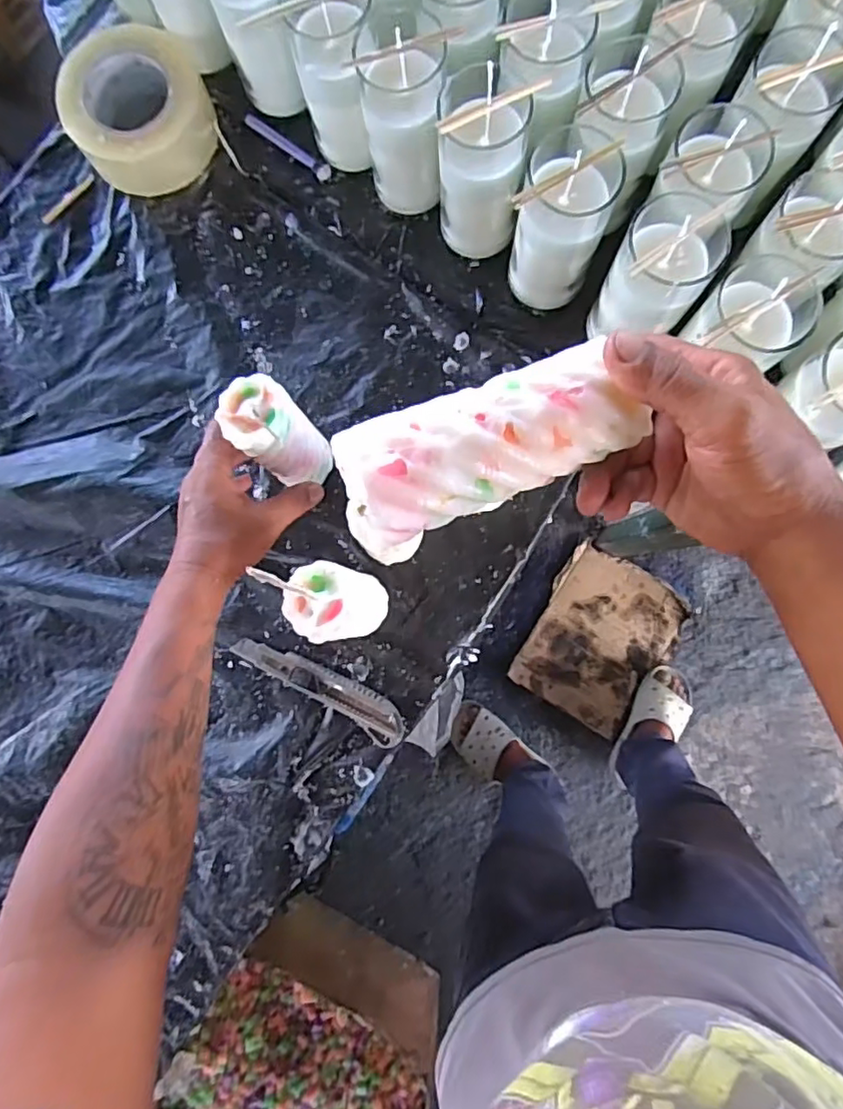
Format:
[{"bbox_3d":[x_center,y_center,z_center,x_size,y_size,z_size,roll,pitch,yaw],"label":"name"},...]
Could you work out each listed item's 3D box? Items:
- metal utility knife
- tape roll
[{"bbox_3d":[-0.087,0.112,0.527,0.163,0.014,0.032,29,88,7],"label":"metal utility knife"},{"bbox_3d":[-0.257,-0.403,0.560,0.124,0.060,0.120,0,85,5],"label":"tape roll"}]

